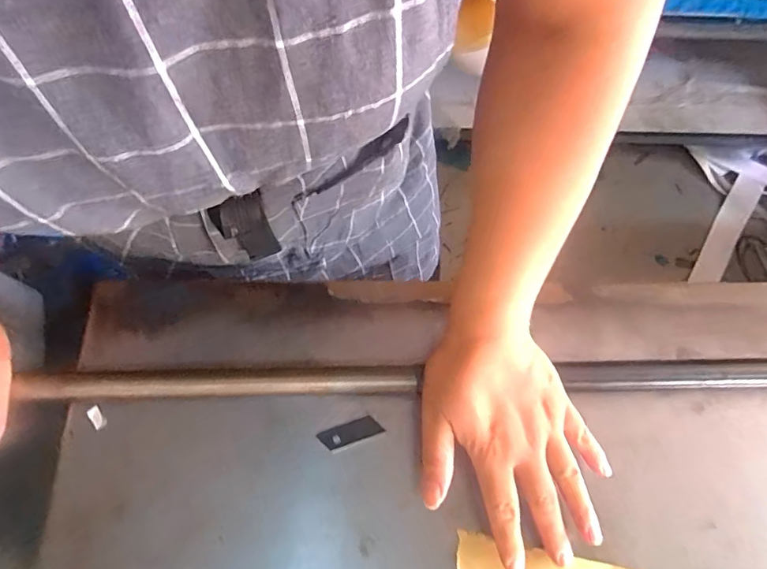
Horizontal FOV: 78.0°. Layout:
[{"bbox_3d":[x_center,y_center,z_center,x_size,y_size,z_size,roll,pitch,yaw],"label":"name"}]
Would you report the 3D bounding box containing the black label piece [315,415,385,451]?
[{"bbox_3d":[-0.025,0.111,0.351,0.046,0.004,0.016,-19,78,-5],"label":"black label piece"}]

